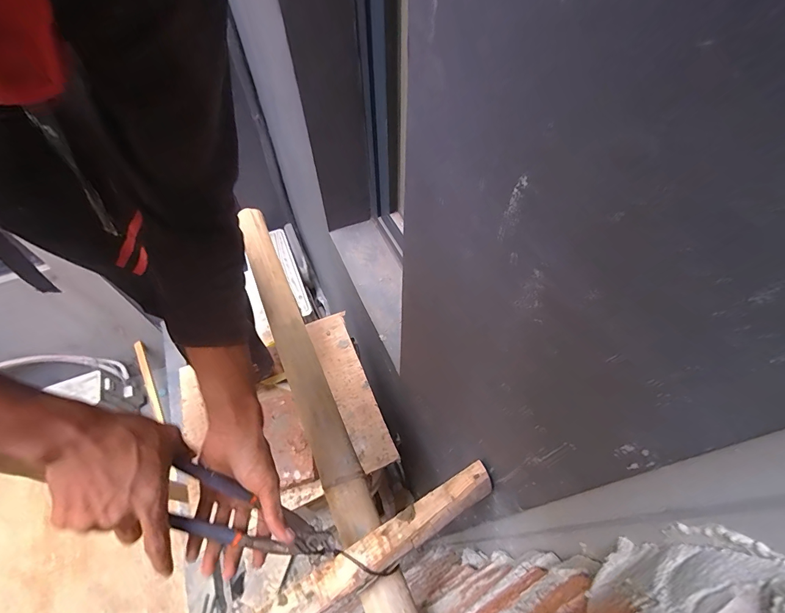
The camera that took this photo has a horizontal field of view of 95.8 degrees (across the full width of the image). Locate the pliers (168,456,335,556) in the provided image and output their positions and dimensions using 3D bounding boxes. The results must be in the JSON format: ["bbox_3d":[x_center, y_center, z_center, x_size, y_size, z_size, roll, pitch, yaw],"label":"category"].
[{"bbox_3d":[-0.141,0.219,0.352,0.177,0.012,0.054,41,59,-15],"label":"pliers"}]

